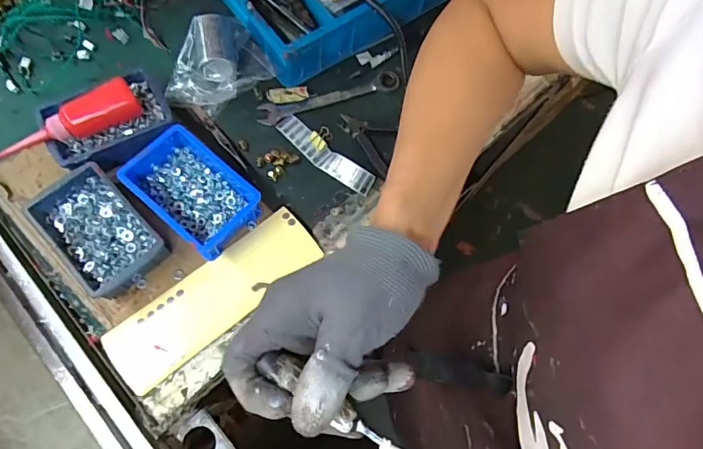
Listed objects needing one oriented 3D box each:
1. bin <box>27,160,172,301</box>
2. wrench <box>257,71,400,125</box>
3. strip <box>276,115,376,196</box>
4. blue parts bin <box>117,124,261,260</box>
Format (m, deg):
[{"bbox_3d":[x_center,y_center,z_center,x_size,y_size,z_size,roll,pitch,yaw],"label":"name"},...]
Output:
[{"bbox_3d":[-0.291,0.007,0.535,0.098,0.049,0.150,-40,78,-17],"label":"bin"},{"bbox_3d":[-0.031,-0.180,0.651,0.206,0.012,0.030,-15,72,-10],"label":"wrench"},{"bbox_3d":[-0.037,-0.095,0.609,0.153,0.015,0.033,39,72,9],"label":"strip"},{"bbox_3d":[-0.195,-0.042,0.560,0.158,0.052,0.098,40,72,9],"label":"blue parts bin"}]

